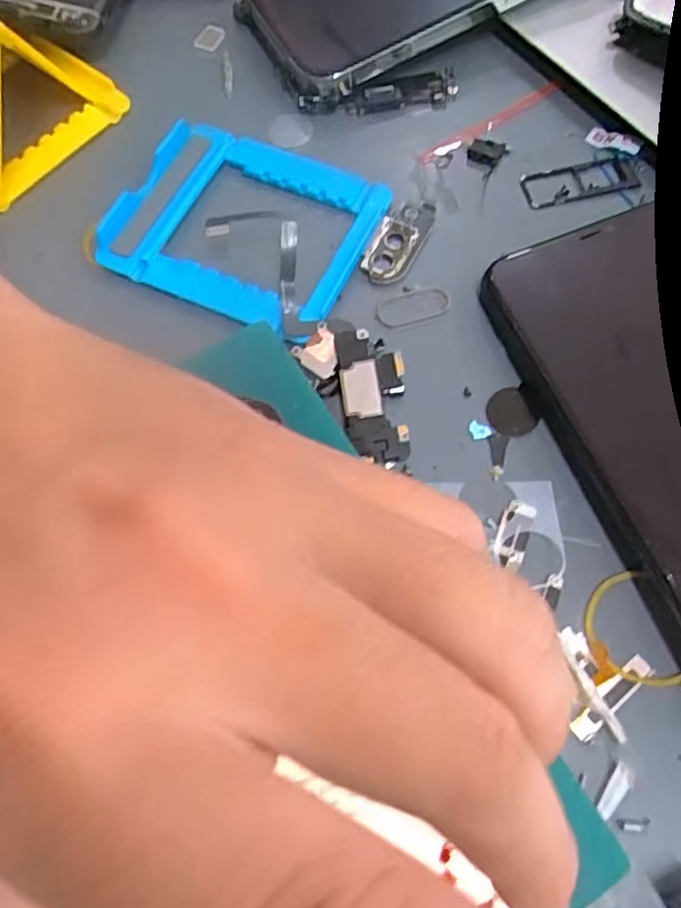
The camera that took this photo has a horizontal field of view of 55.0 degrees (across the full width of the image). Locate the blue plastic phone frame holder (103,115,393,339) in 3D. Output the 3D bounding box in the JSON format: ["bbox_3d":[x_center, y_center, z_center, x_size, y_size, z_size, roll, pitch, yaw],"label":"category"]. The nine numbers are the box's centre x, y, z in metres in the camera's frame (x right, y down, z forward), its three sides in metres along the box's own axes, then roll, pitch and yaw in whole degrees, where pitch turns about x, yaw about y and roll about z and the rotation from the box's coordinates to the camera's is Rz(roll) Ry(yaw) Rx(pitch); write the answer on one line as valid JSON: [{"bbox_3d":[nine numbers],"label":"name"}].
[{"bbox_3d":[-0.033,-0.078,0.222,0.082,0.007,0.067,25,69,11],"label":"blue plastic phone frame holder"}]

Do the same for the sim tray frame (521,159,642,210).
[{"bbox_3d":[0.084,-0.097,0.230,0.039,0.004,0.016,-10,67,-4],"label":"sim tray frame"}]

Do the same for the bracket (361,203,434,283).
[{"bbox_3d":[0.020,-0.073,0.222,0.016,0.004,0.036,26,69,11],"label":"bracket"}]

